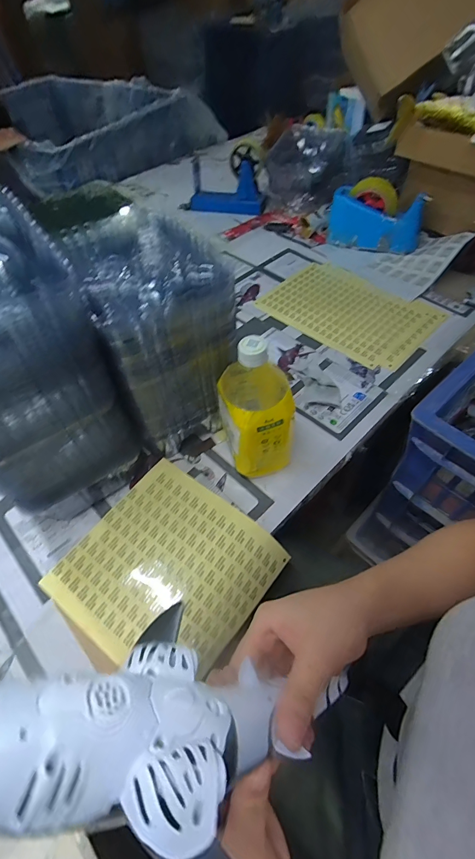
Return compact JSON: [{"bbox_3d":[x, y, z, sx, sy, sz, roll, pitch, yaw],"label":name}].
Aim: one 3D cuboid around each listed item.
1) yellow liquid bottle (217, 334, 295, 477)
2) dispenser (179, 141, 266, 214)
[{"bbox_3d":[0.029,-0.024,0.455,0.097,0.202,0.104,4,54,3],"label":"yellow liquid bottle"},{"bbox_3d":[-0.043,-0.644,0.944,0.222,0.142,0.079,12,55,10],"label":"dispenser"}]

